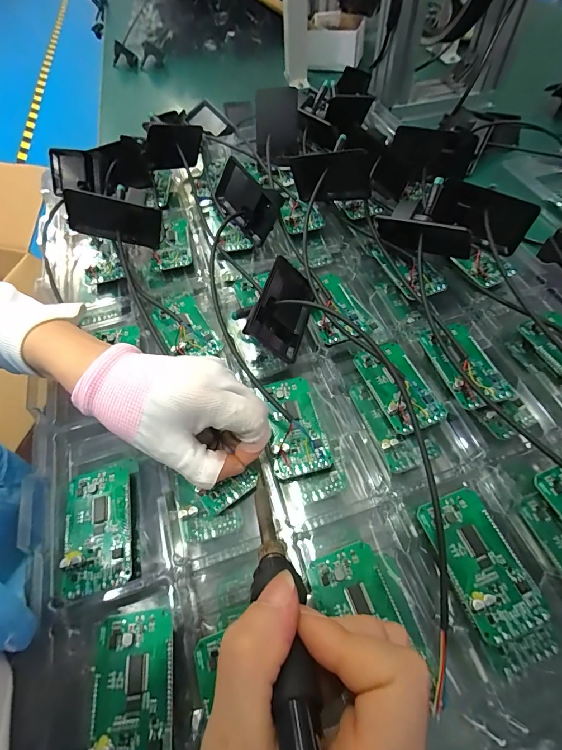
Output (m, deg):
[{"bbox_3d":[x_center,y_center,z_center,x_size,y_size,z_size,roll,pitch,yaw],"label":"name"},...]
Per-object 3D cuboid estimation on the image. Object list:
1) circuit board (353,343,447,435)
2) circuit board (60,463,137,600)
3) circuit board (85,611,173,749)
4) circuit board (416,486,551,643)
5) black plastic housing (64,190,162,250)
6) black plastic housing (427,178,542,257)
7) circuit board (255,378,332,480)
[{"bbox_3d":[0.088,0.007,0.274,0.040,0.006,0.071,-20,59,-9],"label":"circuit board"},{"bbox_3d":[-0.116,0.095,0.232,0.040,0.009,0.076,-14,58,-5],"label":"circuit board"},{"bbox_3d":[-0.076,0.164,0.185,0.039,0.009,0.071,-9,58,-2],"label":"circuit board"},{"bbox_3d":[0.114,0.106,0.210,0.038,0.007,0.073,-18,58,-8],"label":"circuit board"},{"bbox_3d":[-0.159,-0.147,0.350,0.083,0.040,0.008,7,41,-13],"label":"black plastic housing"},{"bbox_3d":[0.182,-0.144,0.337,0.083,0.044,0.021,29,64,20],"label":"black plastic housing"},{"bbox_3d":[0.010,0.035,0.262,0.037,0.009,0.073,-7,56,-4],"label":"circuit board"}]

